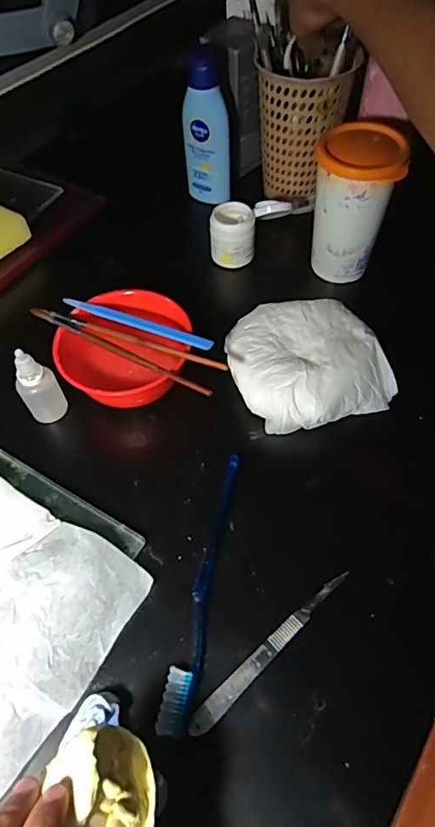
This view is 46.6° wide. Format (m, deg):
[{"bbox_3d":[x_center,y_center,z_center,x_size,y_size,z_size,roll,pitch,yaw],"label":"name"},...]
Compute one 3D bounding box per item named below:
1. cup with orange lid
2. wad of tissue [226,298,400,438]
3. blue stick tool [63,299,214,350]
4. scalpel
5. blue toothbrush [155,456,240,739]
[{"bbox_3d":[0.127,-0.192,0.473,0.072,0.126,0.076,13,57,11],"label":"cup with orange lid"},{"bbox_3d":[0.074,-0.045,0.434,0.120,0.045,0.117,-16,56,-9],"label":"wad of tissue"},{"bbox_3d":[-0.068,-0.076,0.420,0.137,0.004,0.011,21,60,14],"label":"blue stick tool"},{"bbox_3d":[0.035,0.150,0.325,0.135,0.005,0.013,-38,62,-22],"label":"scalpel"},{"bbox_3d":[-0.007,0.113,0.348,0.019,0.009,0.187,10,56,9],"label":"blue toothbrush"}]

